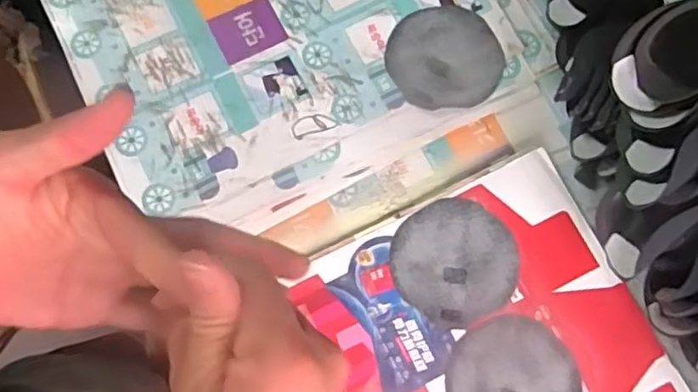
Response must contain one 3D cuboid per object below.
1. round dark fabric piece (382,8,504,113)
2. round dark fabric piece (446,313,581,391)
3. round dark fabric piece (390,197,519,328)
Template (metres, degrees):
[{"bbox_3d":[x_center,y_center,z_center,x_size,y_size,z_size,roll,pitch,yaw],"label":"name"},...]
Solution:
[{"bbox_3d":[0.125,-0.180,0.802,0.145,0.010,0.140,0,75,-2],"label":"round dark fabric piece"},{"bbox_3d":[0.190,0.213,0.702,0.143,0.007,0.145,0,75,-2],"label":"round dark fabric piece"},{"bbox_3d":[0.127,0.077,0.736,0.146,0.011,0.140,0,75,-2],"label":"round dark fabric piece"}]

